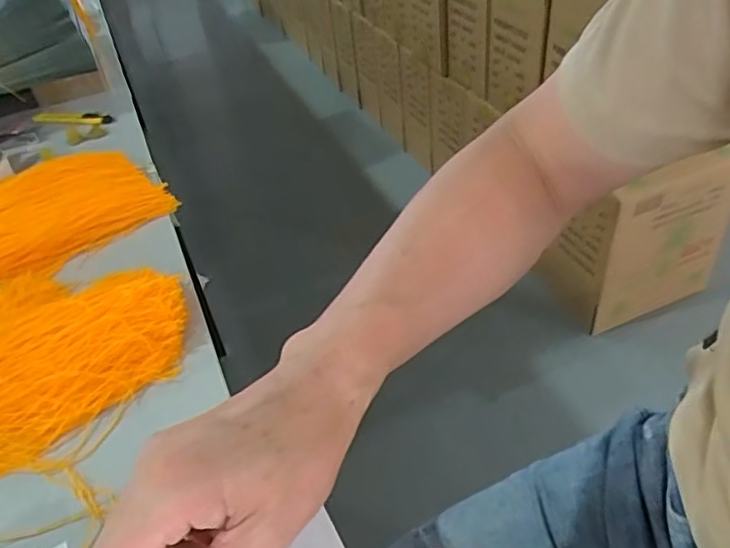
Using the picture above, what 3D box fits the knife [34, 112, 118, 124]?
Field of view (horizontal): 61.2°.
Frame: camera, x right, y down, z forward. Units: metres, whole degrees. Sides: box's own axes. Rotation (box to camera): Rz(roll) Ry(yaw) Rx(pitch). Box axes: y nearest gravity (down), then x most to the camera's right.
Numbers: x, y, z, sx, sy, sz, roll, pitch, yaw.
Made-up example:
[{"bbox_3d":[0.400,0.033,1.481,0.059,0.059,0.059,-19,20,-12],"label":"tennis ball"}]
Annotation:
[{"bbox_3d":[-0.391,-0.210,0.832,0.133,0.012,0.020,6,42,15],"label":"knife"}]

